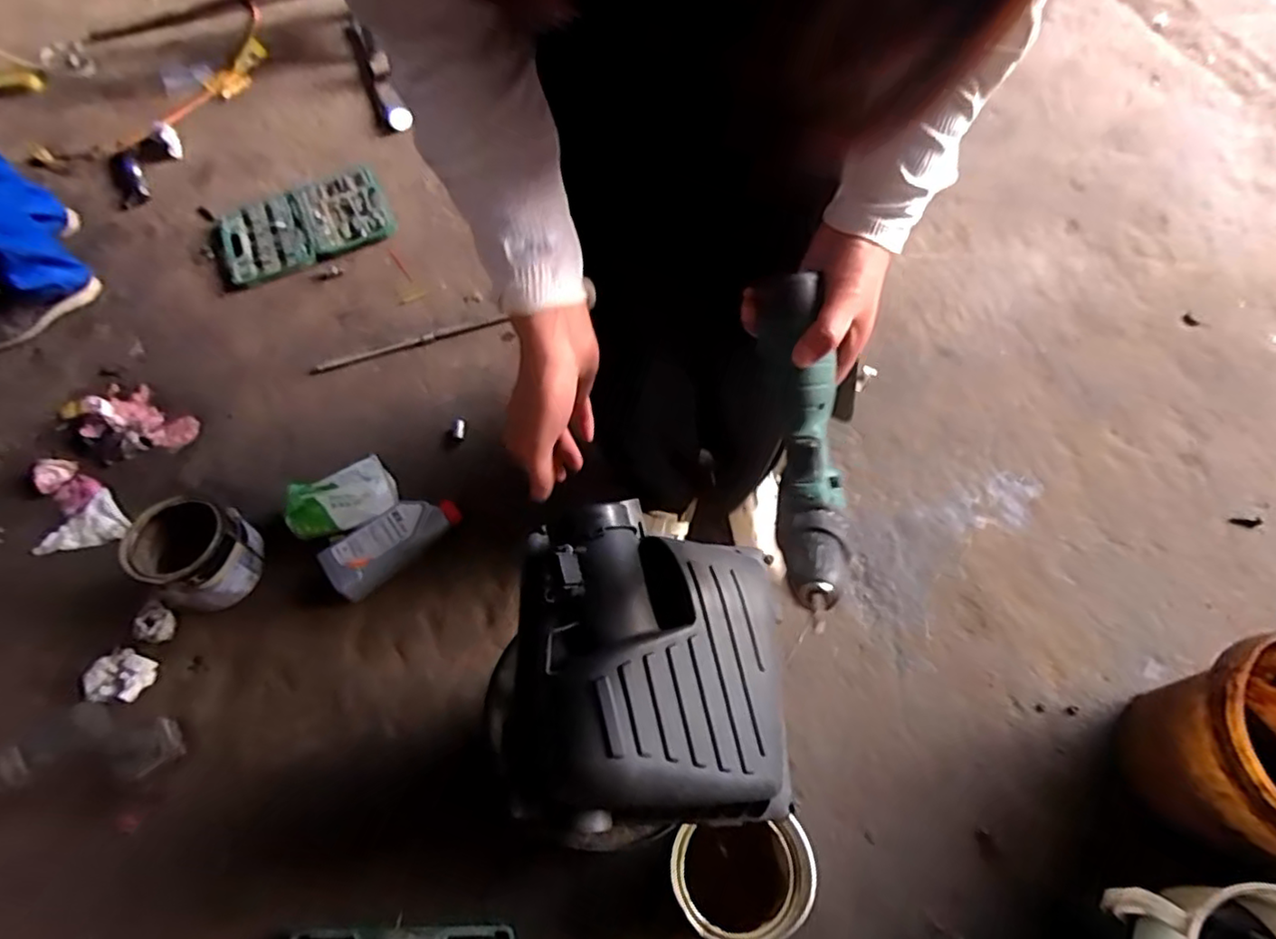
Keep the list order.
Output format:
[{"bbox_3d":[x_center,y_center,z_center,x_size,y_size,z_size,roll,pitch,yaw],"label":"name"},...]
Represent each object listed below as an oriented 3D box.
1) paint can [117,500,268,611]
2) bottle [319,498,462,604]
[{"bbox_3d":[-0.751,0.137,1.085,0.164,0.149,0.160,-2,62,3],"label":"paint can"},{"bbox_3d":[-0.435,0.124,1.136,0.233,0.077,0.109,-39,66,-15],"label":"bottle"}]

